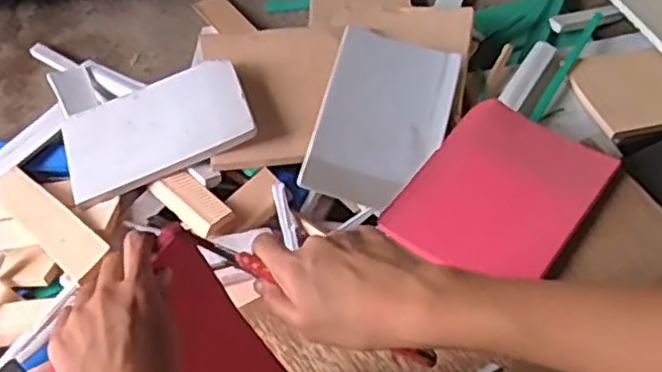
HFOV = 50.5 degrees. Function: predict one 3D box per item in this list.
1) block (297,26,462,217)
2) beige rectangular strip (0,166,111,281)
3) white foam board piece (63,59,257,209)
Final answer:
[{"bbox_3d":[0.063,-0.084,0.844,0.148,0.026,0.231,17,68,0],"label":"block"},{"bbox_3d":[-0.334,0.036,0.819,0.050,0.016,0.259,-42,44,-22],"label":"beige rectangular strip"},{"bbox_3d":[-0.210,-0.072,0.846,0.223,0.017,0.134,-23,62,1],"label":"white foam board piece"}]

